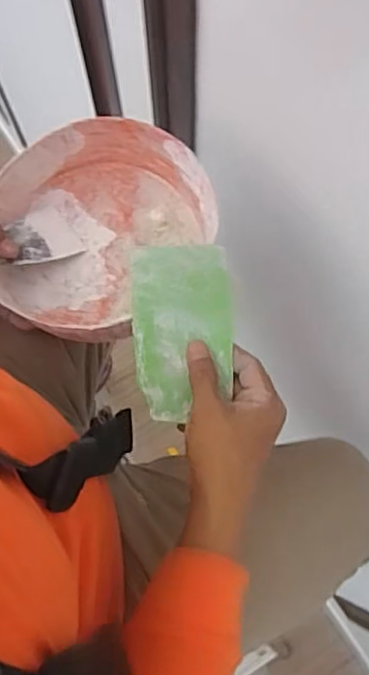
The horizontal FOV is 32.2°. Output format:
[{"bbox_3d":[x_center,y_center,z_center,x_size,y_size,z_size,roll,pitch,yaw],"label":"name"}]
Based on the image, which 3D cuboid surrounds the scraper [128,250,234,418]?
[{"bbox_3d":[-0.002,-0.005,0.521,0.079,0.007,0.140,-2,89,-3],"label":"scraper"}]

